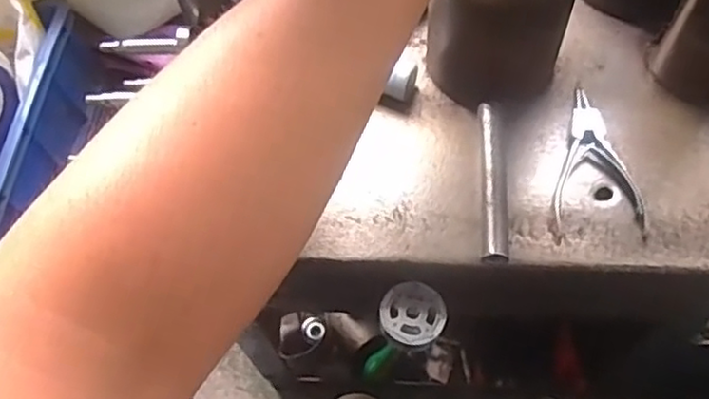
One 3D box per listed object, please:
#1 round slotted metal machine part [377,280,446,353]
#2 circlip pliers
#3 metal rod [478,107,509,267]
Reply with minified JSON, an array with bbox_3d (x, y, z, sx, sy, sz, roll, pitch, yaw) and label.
[{"bbox_3d":[0.047,0.093,0.535,0.052,0.011,0.055,6,63,7],"label":"round slotted metal machine part"},{"bbox_3d":[0.187,-0.030,0.536,0.068,0.017,0.130,-4,62,2],"label":"circlip pliers"},{"bbox_3d":[0.110,-0.013,0.530,0.019,0.022,0.136,2,62,5],"label":"metal rod"}]

